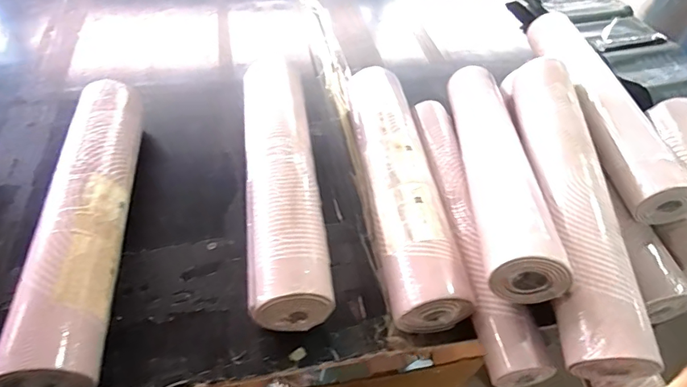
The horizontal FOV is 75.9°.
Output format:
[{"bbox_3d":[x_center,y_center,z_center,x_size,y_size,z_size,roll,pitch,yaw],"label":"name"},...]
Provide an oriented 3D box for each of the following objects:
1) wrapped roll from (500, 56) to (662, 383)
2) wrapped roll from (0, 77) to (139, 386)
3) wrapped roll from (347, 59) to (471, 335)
[{"bbox_3d":[0.312,-0.019,0.619,0.088,0.085,0.513,6,49,1],"label":"wrapped roll"},{"bbox_3d":[-0.358,0.028,0.639,0.093,0.106,0.507,-5,50,-8],"label":"wrapped roll"},{"bbox_3d":[0.082,-0.030,0.718,0.105,0.108,0.496,-4,50,-8],"label":"wrapped roll"}]

